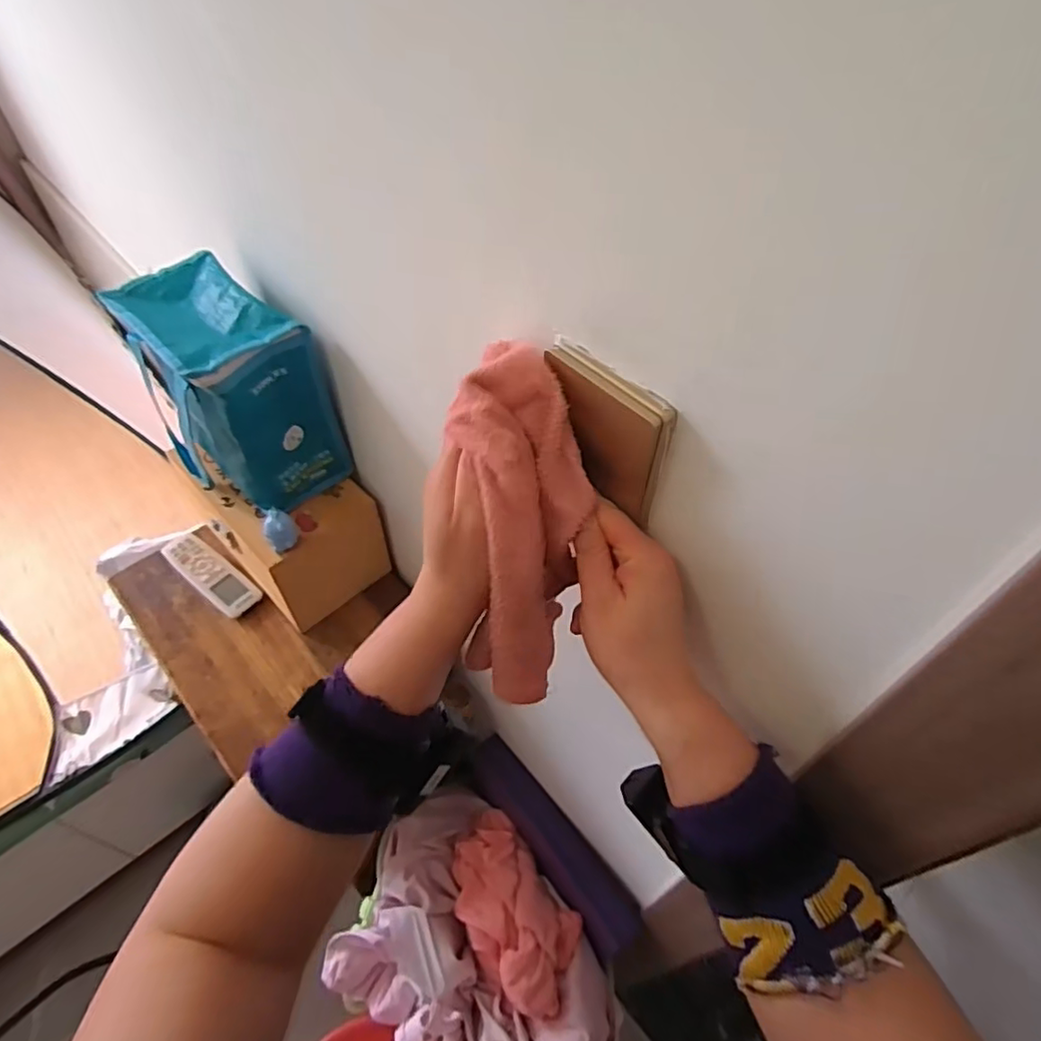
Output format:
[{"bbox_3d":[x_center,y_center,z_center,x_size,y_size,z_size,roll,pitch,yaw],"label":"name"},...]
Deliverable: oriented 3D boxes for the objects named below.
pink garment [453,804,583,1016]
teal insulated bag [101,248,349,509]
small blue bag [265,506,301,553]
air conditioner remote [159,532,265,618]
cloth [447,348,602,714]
[{"bbox_3d":[-0.015,0.525,0.820,0.132,0.053,0.231,-30,56,-24],"label":"pink garment"},{"bbox_3d":[-0.328,-0.142,0.694,0.197,0.216,0.135,30,55,22],"label":"teal insulated bag"},{"bbox_3d":[-0.271,0.009,0.685,0.034,0.048,0.025,-21,53,-18],"label":"small blue bag"},{"bbox_3d":[-0.421,0.073,0.829,0.158,0.022,0.054,33,56,24],"label":"air conditioner remote"},{"bbox_3d":[0.001,0.009,0.350,0.072,0.208,0.037,-1,12,-2],"label":"cloth"}]

